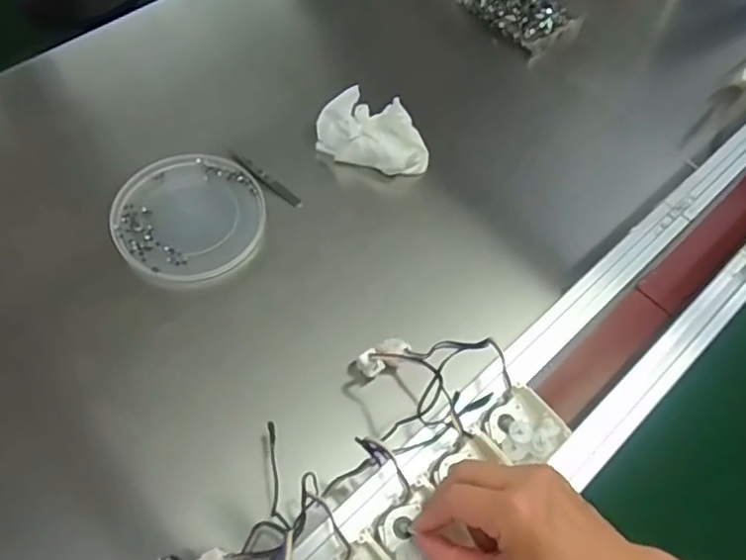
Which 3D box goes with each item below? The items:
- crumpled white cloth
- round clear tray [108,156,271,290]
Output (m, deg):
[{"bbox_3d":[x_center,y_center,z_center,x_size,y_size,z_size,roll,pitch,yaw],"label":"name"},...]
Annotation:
[{"bbox_3d":[0.004,-0.170,0.736,0.142,0.059,0.085,27,61,12],"label":"crumpled white cloth"},{"bbox_3d":[-0.205,-0.071,0.686,0.157,0.029,0.172,2,60,-3],"label":"round clear tray"}]

